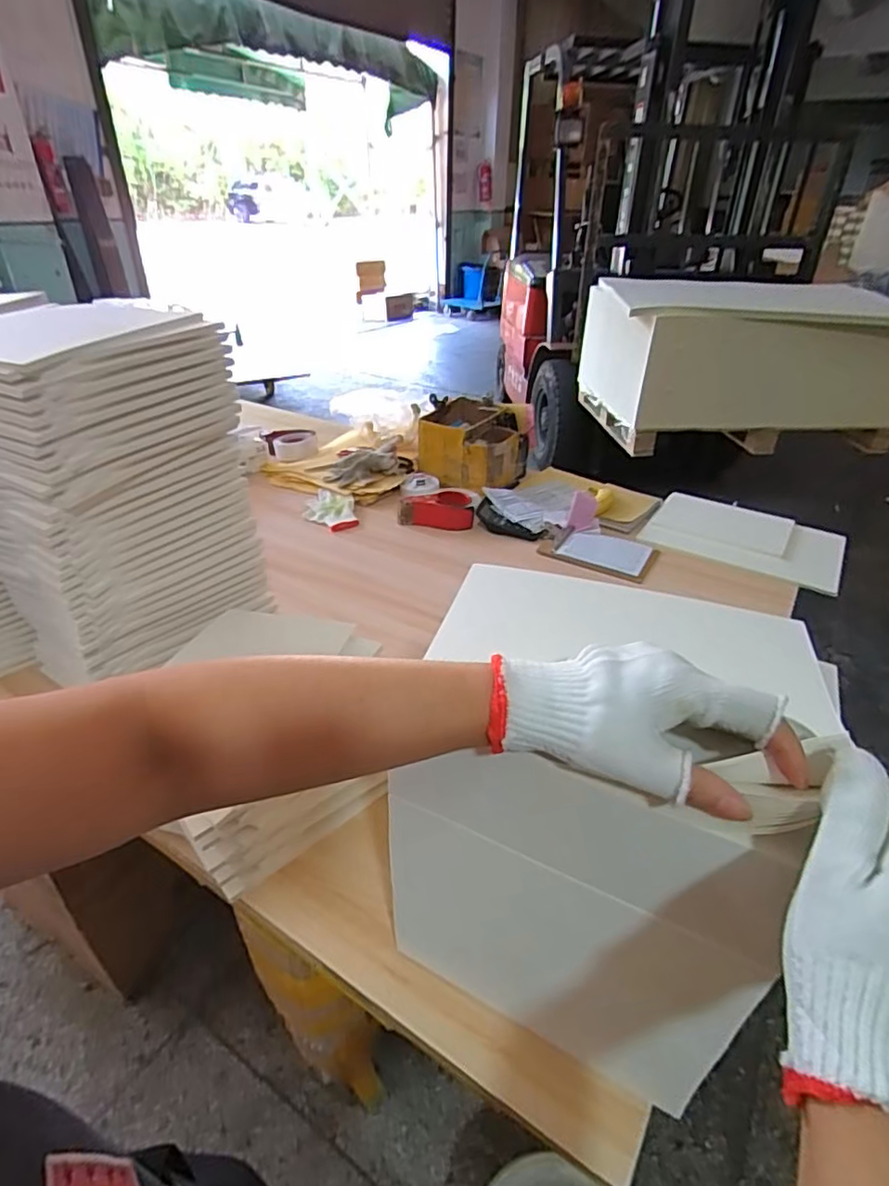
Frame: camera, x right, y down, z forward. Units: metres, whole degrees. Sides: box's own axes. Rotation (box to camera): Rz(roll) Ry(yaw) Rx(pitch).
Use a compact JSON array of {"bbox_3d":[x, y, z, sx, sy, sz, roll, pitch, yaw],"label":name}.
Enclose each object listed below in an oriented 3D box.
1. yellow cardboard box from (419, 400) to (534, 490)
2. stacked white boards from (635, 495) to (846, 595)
[{"bbox_3d":[0.072,-0.369,1.480,0.240,0.133,0.240,14,36,18],"label":"yellow cardboard box"},{"bbox_3d":[0.626,-0.117,1.264,0.366,0.016,0.274,22,39,27],"label":"stacked white boards"}]

